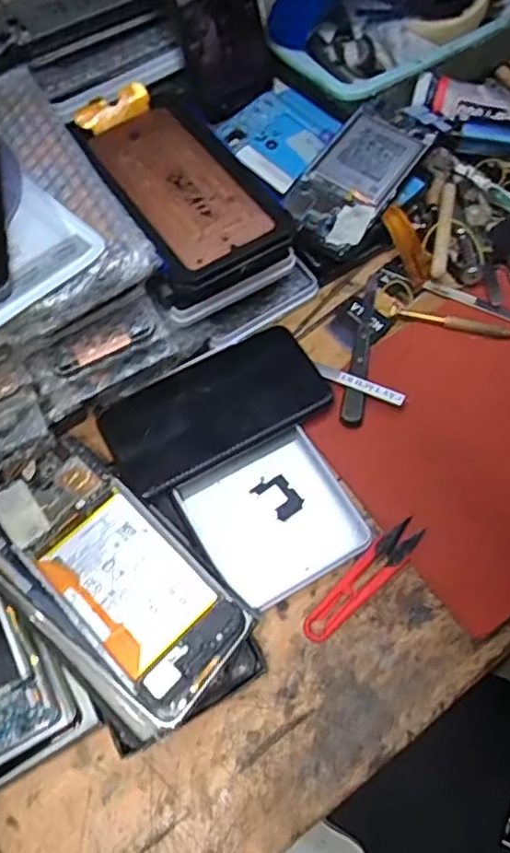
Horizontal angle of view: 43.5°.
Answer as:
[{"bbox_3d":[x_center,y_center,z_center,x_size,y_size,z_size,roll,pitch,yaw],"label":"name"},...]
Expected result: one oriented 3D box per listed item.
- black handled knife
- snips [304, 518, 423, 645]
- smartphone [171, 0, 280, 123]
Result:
[{"bbox_3d":[0.084,-0.061,0.487,0.016,0.011,0.137,12,65,6],"label":"black handled knife"},{"bbox_3d":[0.071,0.099,0.417,0.102,0.011,0.023,-40,71,-17],"label":"snips"},{"bbox_3d":[-0.028,-0.322,0.497,0.076,0.140,0.013,-34,52,-9],"label":"smartphone"}]

